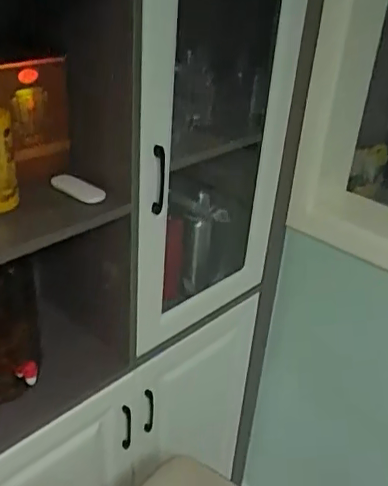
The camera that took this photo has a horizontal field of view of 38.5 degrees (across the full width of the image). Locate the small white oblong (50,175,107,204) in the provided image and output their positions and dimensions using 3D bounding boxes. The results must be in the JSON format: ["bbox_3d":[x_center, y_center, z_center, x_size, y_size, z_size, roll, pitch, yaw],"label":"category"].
[{"bbox_3d":[-0.185,-0.087,0.887,0.096,0.013,0.030,22,59,14],"label":"small white oblong"}]

